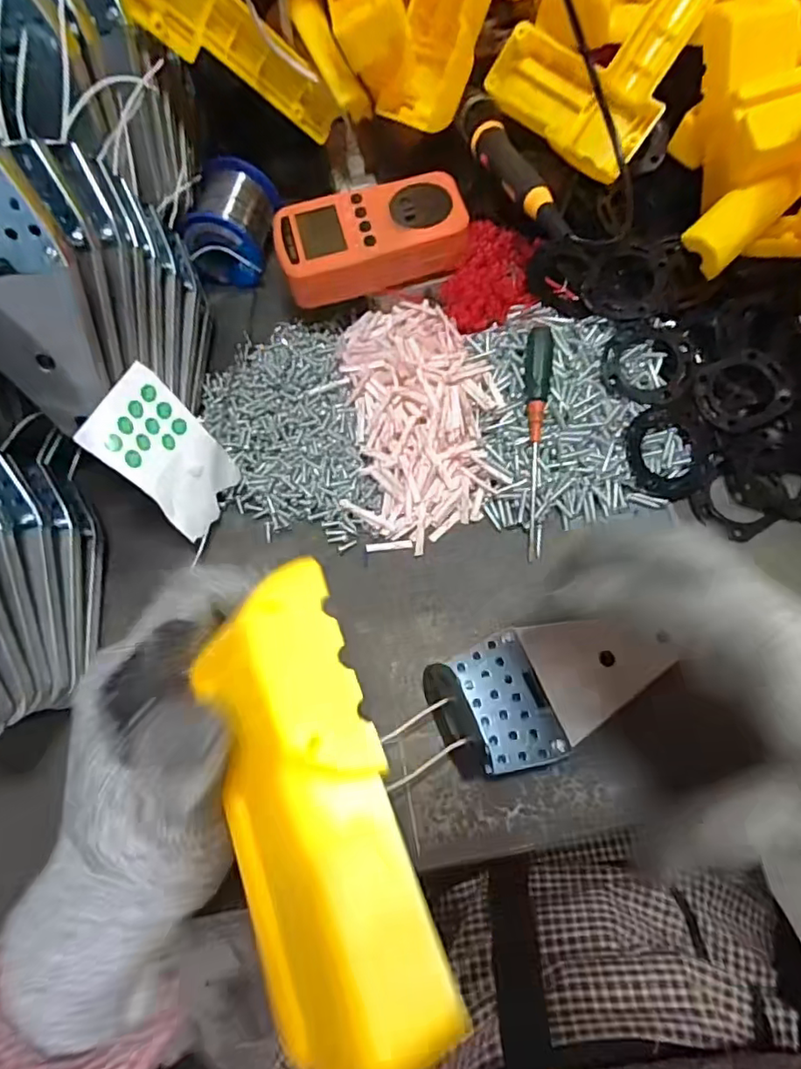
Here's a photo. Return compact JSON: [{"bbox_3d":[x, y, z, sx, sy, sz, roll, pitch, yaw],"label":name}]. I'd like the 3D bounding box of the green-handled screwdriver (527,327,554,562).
[{"bbox_3d":[0.088,-0.058,0.361,0.017,0.013,0.145,2,90,3],"label":"green-handled screwdriver"}]

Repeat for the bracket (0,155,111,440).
[{"bbox_3d":[-0.176,-0.105,0.263,0.066,0.124,0.013,-12,47,3],"label":"bracket"}]

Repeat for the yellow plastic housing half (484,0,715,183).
[{"bbox_3d":[0.141,-0.327,0.365,0.114,0.021,0.143,42,113,11],"label":"yellow plastic housing half"}]

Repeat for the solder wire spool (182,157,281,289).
[{"bbox_3d":[-0.127,-0.236,0.429,0.059,0.050,0.080,8,79,6],"label":"solder wire spool"}]

